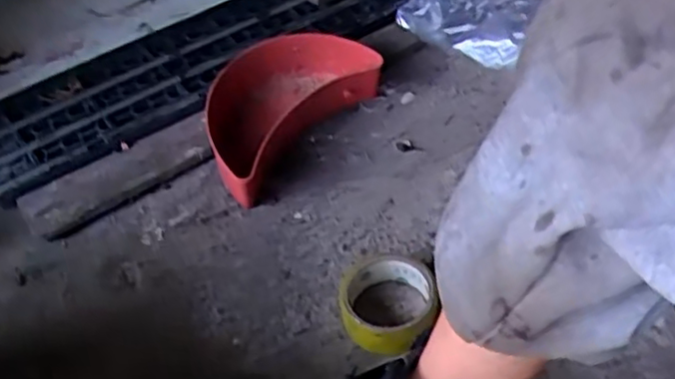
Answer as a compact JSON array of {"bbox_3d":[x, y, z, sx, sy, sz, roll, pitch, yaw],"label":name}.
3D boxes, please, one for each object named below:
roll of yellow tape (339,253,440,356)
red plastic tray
[{"bbox_3d":[0.052,0.115,0.681,0.095,0.041,0.095,-3,47,3],"label":"roll of yellow tape"},{"bbox_3d":[-0.064,-0.097,0.833,0.234,0.115,0.128,-36,54,-26],"label":"red plastic tray"}]

